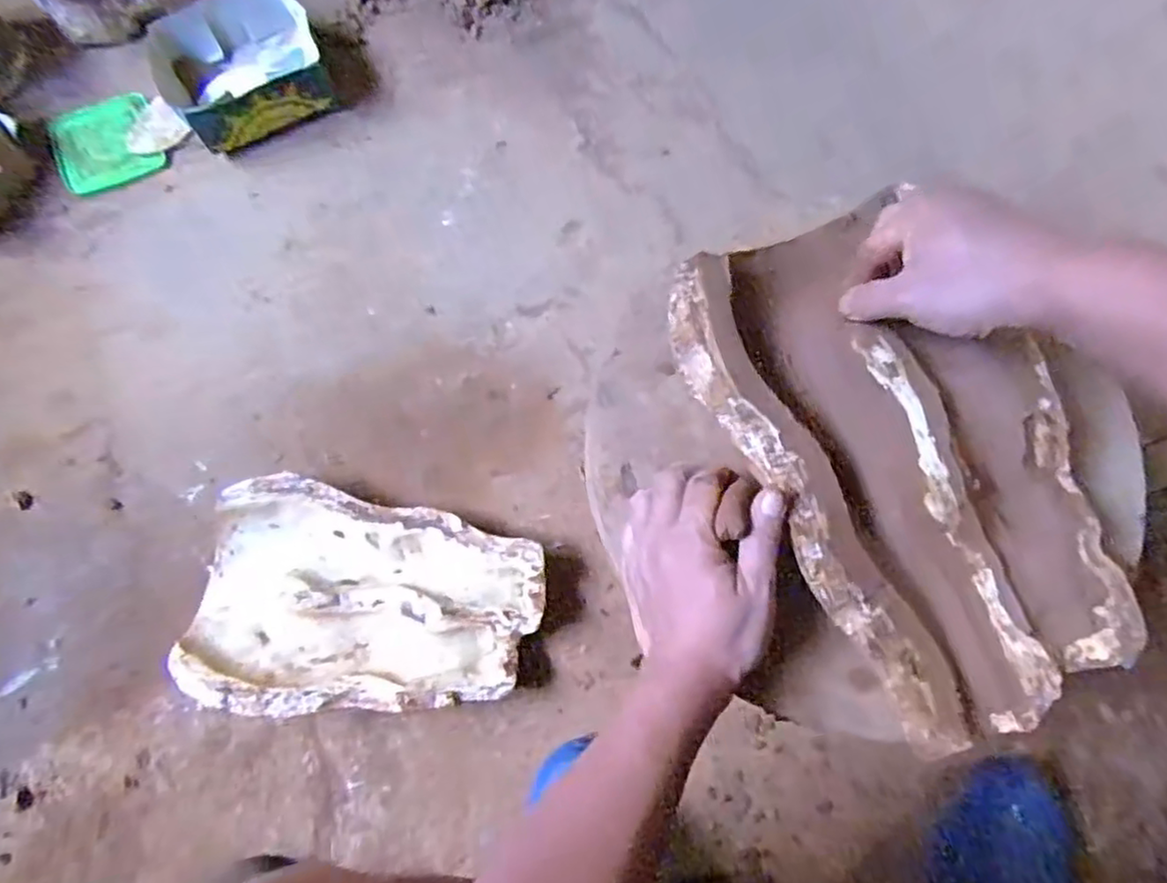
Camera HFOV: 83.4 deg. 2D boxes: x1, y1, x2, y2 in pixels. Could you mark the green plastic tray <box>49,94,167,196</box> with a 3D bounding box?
[{"bbox_3d":[-0.653,-0.404,0.895,0.133,0.010,0.115,-20,92,-5],"label":"green plastic tray"}]

